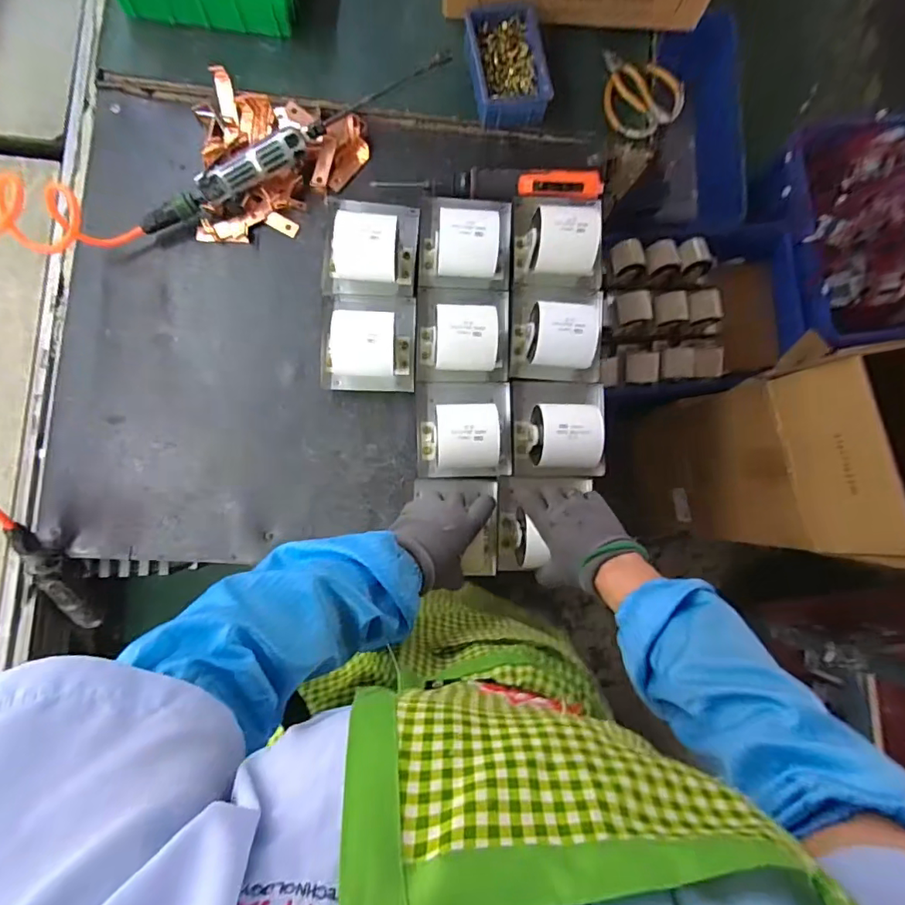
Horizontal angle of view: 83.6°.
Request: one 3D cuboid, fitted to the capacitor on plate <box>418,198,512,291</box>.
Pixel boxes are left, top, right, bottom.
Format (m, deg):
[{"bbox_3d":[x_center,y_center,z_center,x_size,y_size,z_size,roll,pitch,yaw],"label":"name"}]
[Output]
[{"bbox_3d":[0.019,-0.277,0.643,0.118,0.091,0.123,3,84,-5],"label":"capacitor on plate"}]

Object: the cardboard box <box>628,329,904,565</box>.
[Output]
[{"bbox_3d":[0.681,0.016,1.068,0.329,0.722,0.338,-2,84,-5],"label":"cardboard box"}]

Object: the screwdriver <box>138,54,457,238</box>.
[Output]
[{"bbox_3d":[-0.203,-0.406,0.661,0.448,0.055,0.049,-34,88,-8],"label":"screwdriver"}]

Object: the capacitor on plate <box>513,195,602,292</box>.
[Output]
[{"bbox_3d":[0.142,-0.281,0.653,0.120,0.101,0.117,0,84,-5],"label":"capacitor on plate"}]

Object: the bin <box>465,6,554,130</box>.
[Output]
[{"bbox_3d":[0.072,-0.520,0.686,0.104,0.052,0.145,-9,85,-6],"label":"bin"}]

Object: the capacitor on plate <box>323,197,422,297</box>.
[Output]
[{"bbox_3d":[-0.102,-0.271,0.634,0.120,0.092,0.126,2,84,-5],"label":"capacitor on plate"}]

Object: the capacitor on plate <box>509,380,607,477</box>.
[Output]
[{"bbox_3d":[0.138,-0.035,0.630,0.120,0.087,0.125,2,84,-5],"label":"capacitor on plate"}]

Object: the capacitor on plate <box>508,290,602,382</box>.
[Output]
[{"bbox_3d":[0.137,-0.162,0.646,0.118,0.096,0.129,2,84,-5],"label":"capacitor on plate"}]

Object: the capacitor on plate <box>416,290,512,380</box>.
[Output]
[{"bbox_3d":[0.016,-0.157,0.632,0.119,0.089,0.125,1,84,-5],"label":"capacitor on plate"}]

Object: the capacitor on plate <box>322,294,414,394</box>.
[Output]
[{"bbox_3d":[-0.105,-0.147,0.628,0.114,0.102,0.124,1,84,-5],"label":"capacitor on plate"}]

